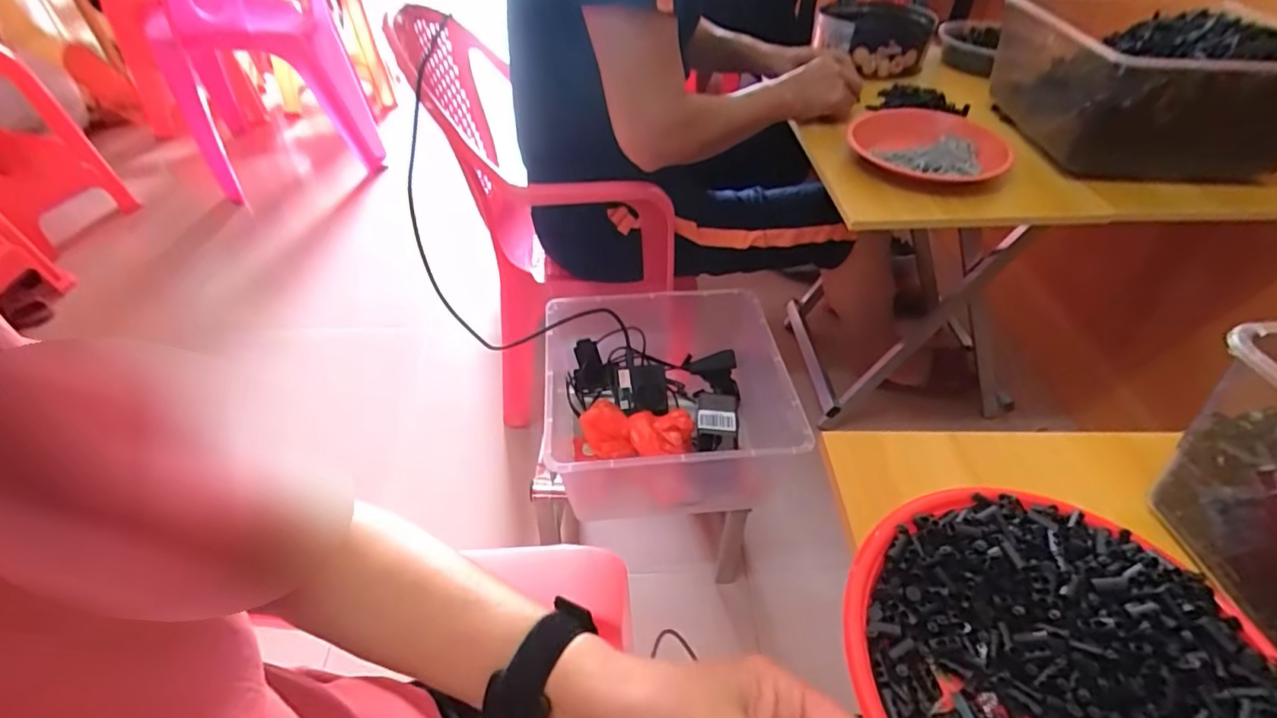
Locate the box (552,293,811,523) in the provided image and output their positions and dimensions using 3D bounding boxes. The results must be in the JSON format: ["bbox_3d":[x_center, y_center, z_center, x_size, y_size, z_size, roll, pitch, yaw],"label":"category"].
[{"bbox_3d":[0.049,0.066,0.820,0.337,0.165,0.301,-5,43,-6],"label":"box"}]

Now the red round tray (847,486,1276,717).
[{"bbox_3d":[0.237,0.178,0.329,0.227,0.034,0.227,0,43,0],"label":"red round tray"}]

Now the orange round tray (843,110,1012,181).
[{"bbox_3d":[0.372,-0.279,0.782,0.187,0.034,0.154,14,44,14],"label":"orange round tray"}]

